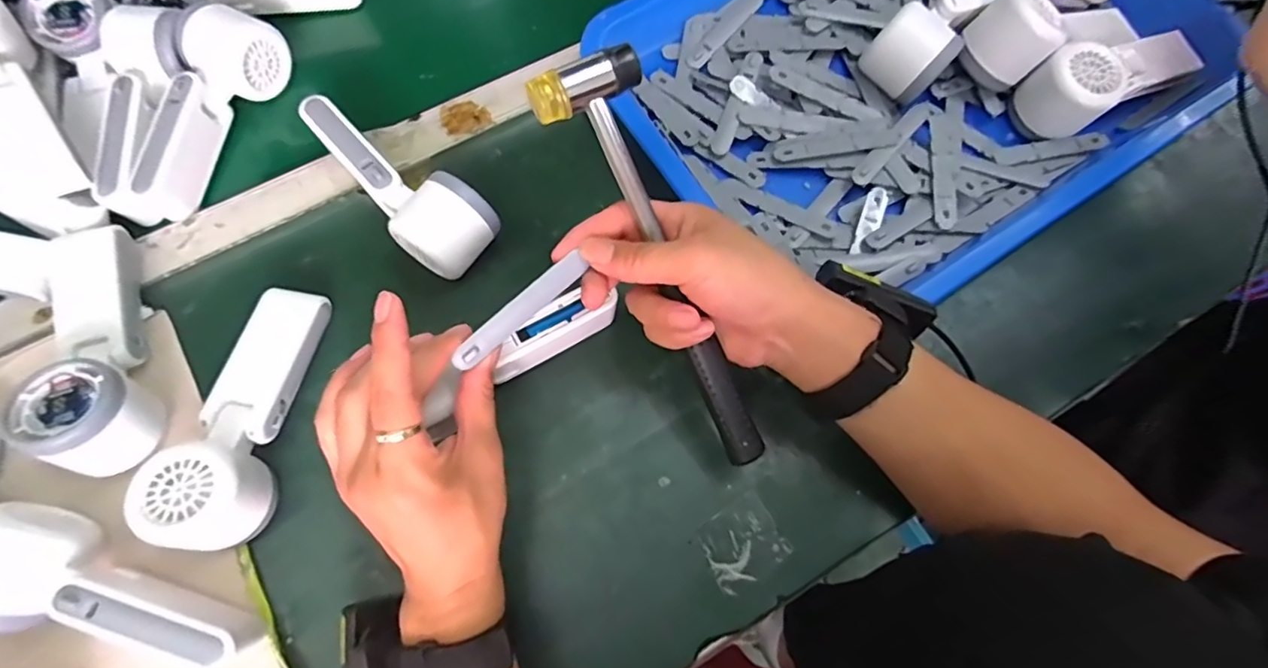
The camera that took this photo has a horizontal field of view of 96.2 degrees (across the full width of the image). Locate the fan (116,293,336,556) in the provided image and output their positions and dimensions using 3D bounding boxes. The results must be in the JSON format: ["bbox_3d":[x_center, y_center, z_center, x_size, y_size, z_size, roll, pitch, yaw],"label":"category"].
[{"bbox_3d":[-0.246,0.044,0.353,0.057,0.050,0.160,4,71,0],"label":"fan"}]

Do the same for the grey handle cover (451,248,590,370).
[{"bbox_3d":[-0.063,-0.013,0.314,0.087,0.010,0.013,-41,77,-6],"label":"grey handle cover"}]

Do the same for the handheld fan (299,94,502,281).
[{"bbox_3d":[-0.172,-0.103,0.402,0.161,0.054,0.054,36,74,10],"label":"handheld fan"}]

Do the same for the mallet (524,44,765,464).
[{"bbox_3d":[0.023,-0.036,0.323,0.056,0.019,0.246,-29,101,-10],"label":"mallet"}]

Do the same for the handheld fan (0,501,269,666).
[{"bbox_3d":[-0.296,0.155,0.320,0.154,0.058,0.052,25,73,7],"label":"handheld fan"}]

